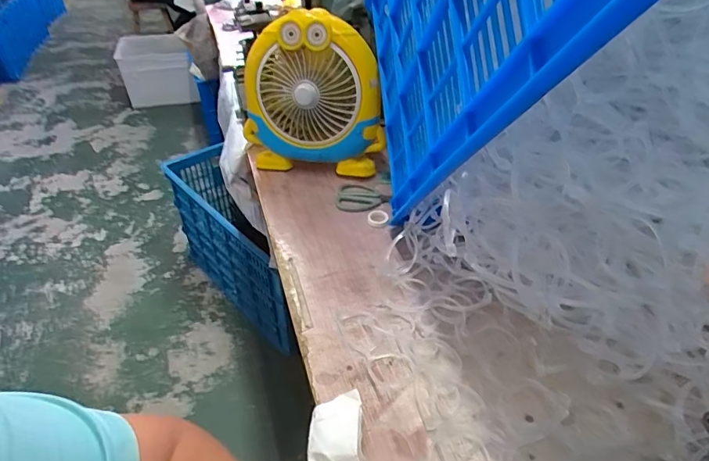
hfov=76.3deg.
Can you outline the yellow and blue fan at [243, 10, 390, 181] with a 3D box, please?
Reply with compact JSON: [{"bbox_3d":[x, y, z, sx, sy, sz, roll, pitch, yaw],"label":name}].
[{"bbox_3d":[-0.082,-0.234,0.817,0.272,0.268,0.083,10,40,11],"label":"yellow and blue fan"}]

